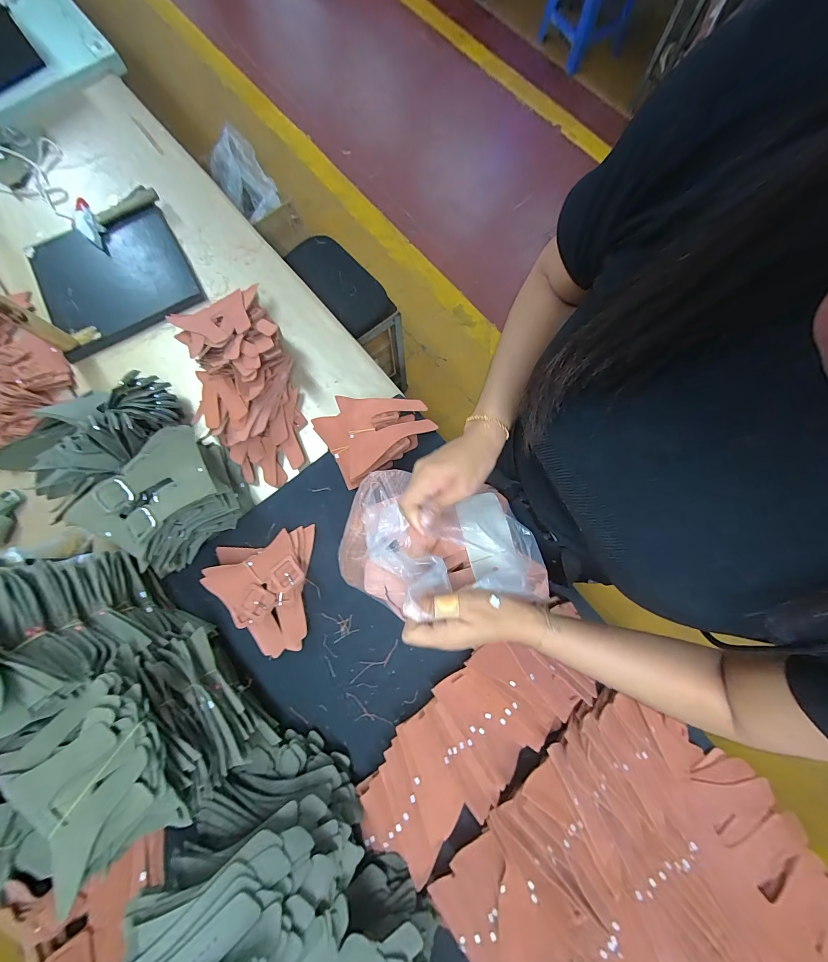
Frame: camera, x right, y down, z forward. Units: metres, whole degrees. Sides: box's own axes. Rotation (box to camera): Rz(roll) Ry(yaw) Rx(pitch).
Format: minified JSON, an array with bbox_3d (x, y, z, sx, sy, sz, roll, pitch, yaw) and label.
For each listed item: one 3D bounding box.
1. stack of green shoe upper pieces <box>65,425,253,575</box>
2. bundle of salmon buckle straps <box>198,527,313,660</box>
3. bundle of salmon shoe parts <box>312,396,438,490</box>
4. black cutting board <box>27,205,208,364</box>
[{"bbox_3d":[-0.405,0.027,0.601,0.172,0.157,0.204,40,81,9],"label":"stack of green shoe upper pieces"},{"bbox_3d":[-0.256,0.182,0.598,0.161,0.055,0.206,-3,78,0],"label":"bundle of salmon buckle straps"},{"bbox_3d":[-0.072,-0.099,0.657,0.189,0.033,0.151,-32,79,-6],"label":"bundle of salmon shoe parts"},{"bbox_3d":[-0.664,-0.456,0.794,0.301,0.029,0.294,-29,79,-5],"label":"black cutting board"}]

